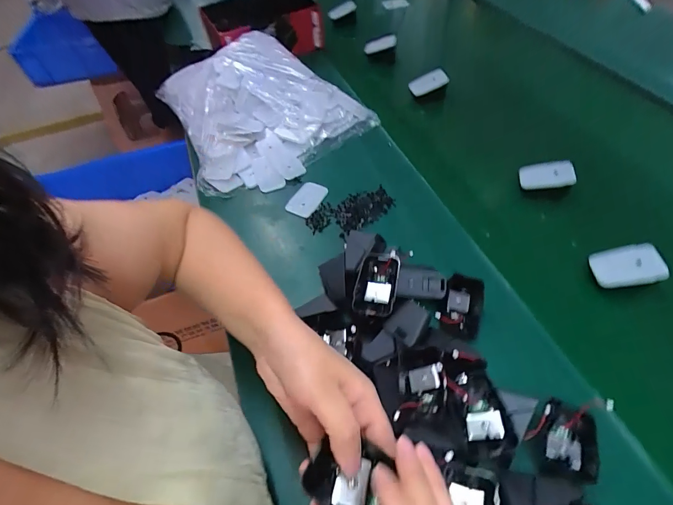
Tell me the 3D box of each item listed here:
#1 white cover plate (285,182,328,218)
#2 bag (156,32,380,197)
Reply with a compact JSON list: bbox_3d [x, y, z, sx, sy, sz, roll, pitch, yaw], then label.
[{"bbox_3d":[-0.046,-0.084,0.564,0.048,0.010,0.067,22,59,20],"label":"white cover plate"},{"bbox_3d":[-0.157,-0.269,0.658,0.313,0.097,0.326,-36,58,-20],"label":"bag"}]

